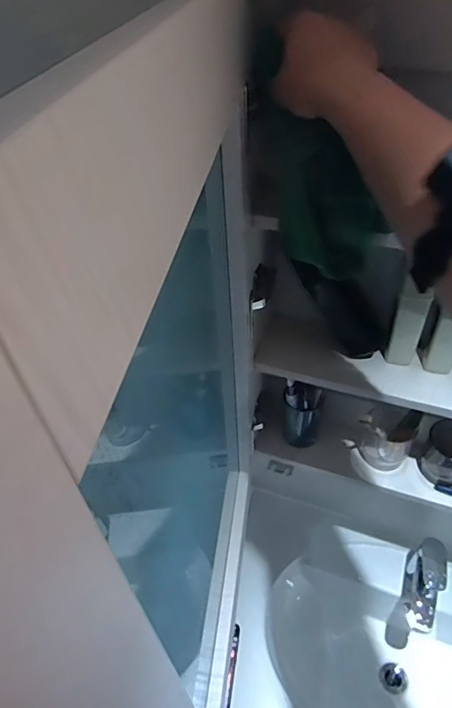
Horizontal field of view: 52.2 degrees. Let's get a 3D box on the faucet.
[{"bbox_3d":[0.398,0.472,0.933,0.057,0.149,0.179,17,48,20],"label":"faucet"}]

